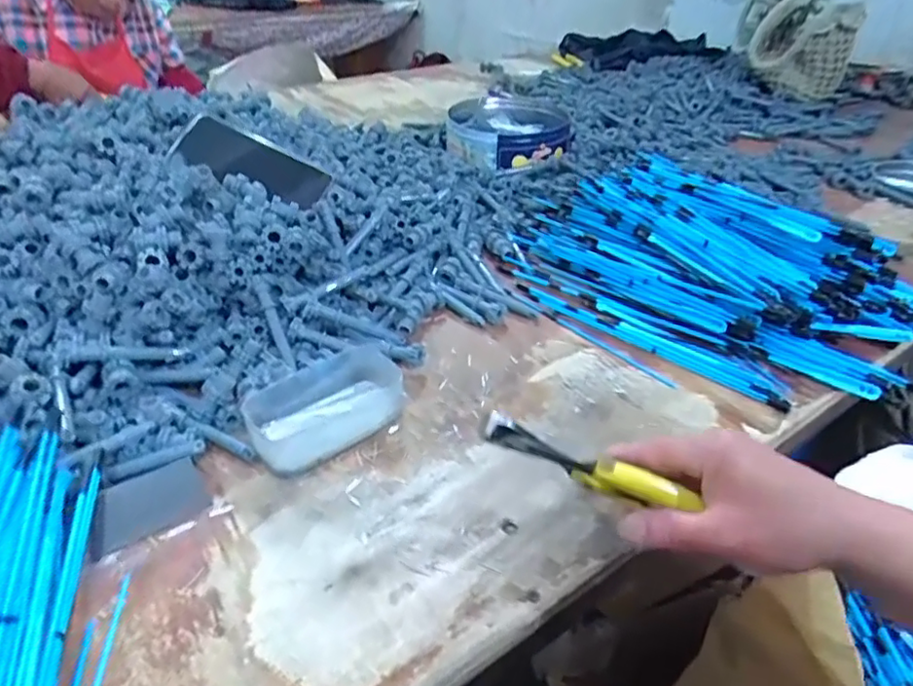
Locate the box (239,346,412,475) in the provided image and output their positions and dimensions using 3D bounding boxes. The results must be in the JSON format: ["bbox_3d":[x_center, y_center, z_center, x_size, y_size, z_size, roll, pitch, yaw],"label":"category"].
[{"bbox_3d":[-0.101,0.045,0.482,0.128,0.028,0.084,-25,44,-31],"label":"box"}]

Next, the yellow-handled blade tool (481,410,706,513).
[{"bbox_3d":[0.068,0.067,0.322,0.115,0.021,0.017,21,39,5],"label":"yellow-handled blade tool"}]

